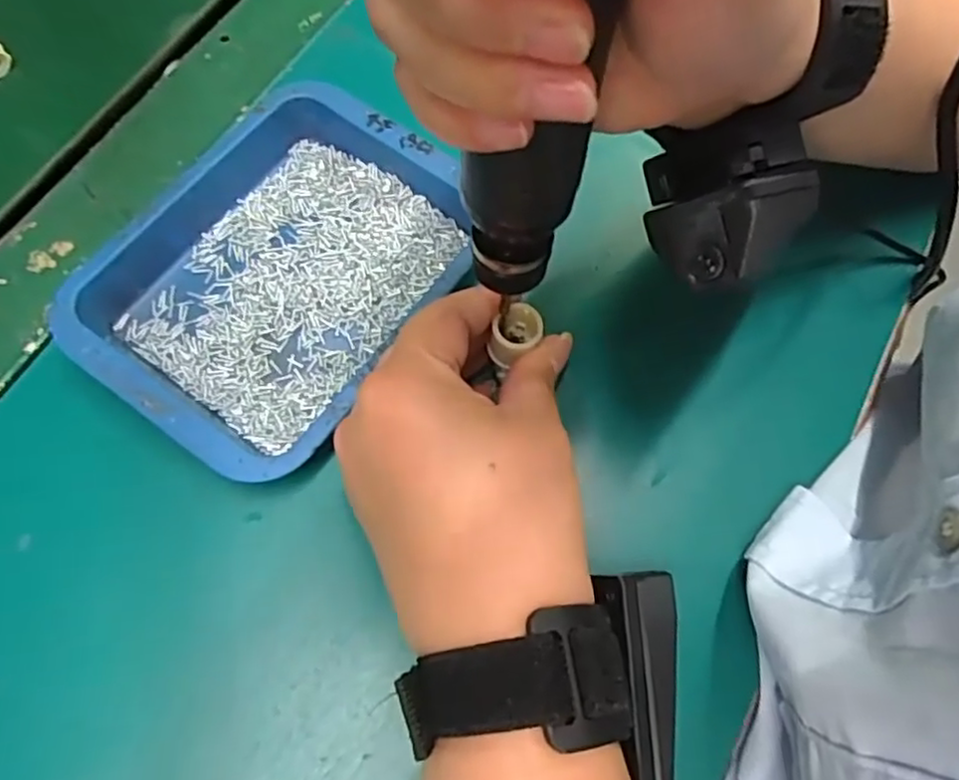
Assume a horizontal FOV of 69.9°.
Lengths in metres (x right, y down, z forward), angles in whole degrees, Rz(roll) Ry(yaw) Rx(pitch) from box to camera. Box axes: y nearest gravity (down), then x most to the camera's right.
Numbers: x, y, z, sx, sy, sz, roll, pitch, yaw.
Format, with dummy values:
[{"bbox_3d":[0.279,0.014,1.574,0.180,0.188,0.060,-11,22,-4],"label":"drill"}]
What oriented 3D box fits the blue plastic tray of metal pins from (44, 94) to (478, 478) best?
[{"bbox_3d":[-0.078,-0.051,0.283,0.121,0.024,0.158,35,72,10],"label":"blue plastic tray of metal pins"}]

